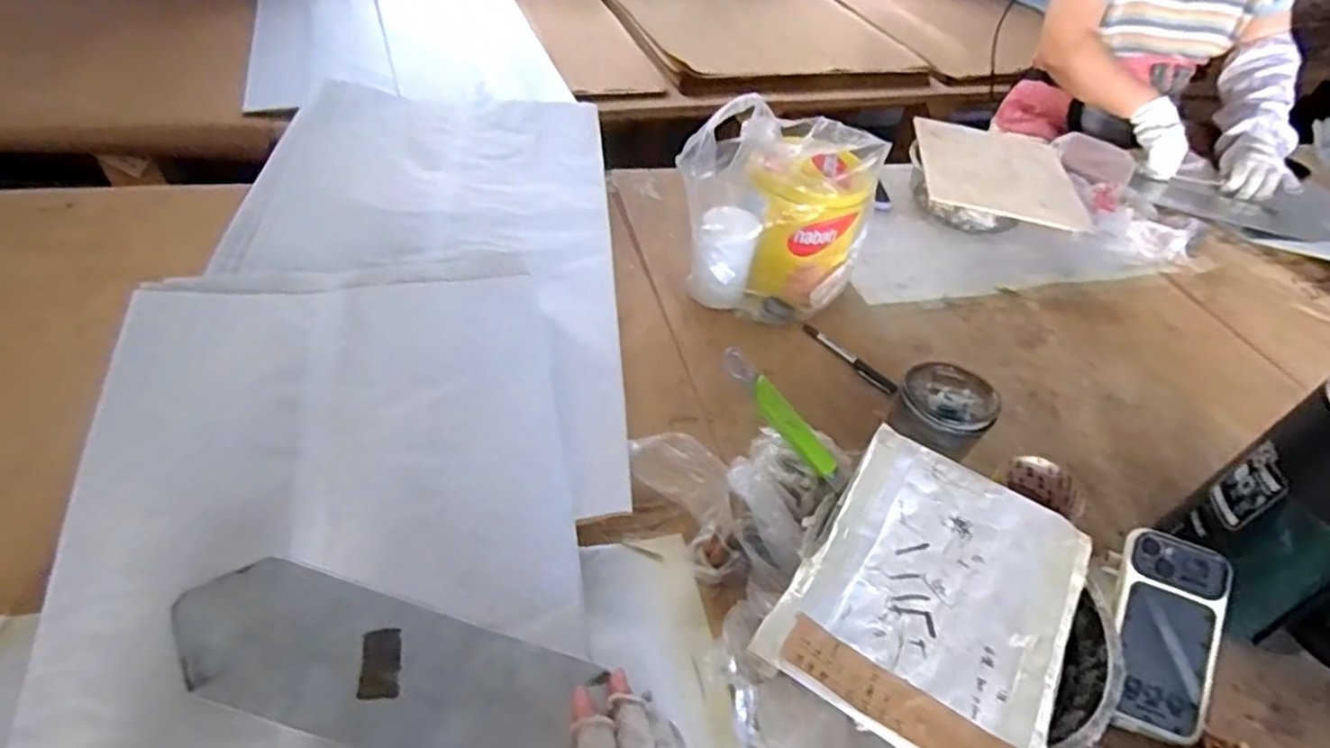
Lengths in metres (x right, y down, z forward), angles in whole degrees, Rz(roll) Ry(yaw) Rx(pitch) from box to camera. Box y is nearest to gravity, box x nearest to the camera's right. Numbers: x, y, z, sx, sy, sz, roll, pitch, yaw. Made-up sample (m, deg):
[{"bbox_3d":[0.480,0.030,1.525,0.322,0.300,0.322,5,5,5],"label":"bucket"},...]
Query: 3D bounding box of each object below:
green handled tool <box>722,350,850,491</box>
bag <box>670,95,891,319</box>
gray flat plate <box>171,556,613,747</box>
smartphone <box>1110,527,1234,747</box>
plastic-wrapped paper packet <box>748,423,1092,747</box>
[{"bbox_3d":[0.103,0.038,0.585,0.022,0.021,0.149,-32,76,-31],"label":"green handled tool"},{"bbox_3d":[0.133,-0.193,0.819,0.218,0.207,0.162,-12,48,-17],"label":"bag"},{"bbox_3d":[-0.194,0.207,0.464,0.277,0.007,0.096,18,56,1],"label":"gray flat plate"},{"bbox_3d":[0.395,0.203,0.524,0.072,0.017,0.152,15,76,9],"label":"smartphone"},{"bbox_3d":[0.204,0.157,0.502,0.179,0.011,0.248,28,49,21],"label":"plastic-wrapped paper packet"}]

